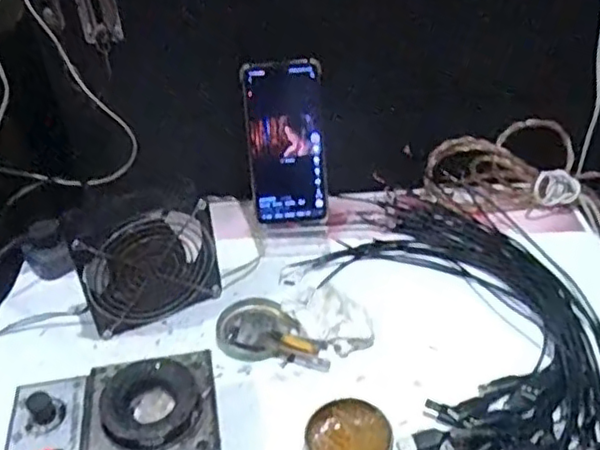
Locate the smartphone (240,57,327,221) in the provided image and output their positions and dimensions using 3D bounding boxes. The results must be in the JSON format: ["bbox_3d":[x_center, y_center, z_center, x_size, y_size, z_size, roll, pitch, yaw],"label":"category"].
[{"bbox_3d":[-0.014,-0.082,0.648,0.072,0.166,0.009,-3,14,-6],"label":"smartphone"}]

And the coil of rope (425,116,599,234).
[{"bbox_3d":[0.257,-0.052,0.693,0.232,0.093,0.086,15,43,5],"label":"coil of rope"}]

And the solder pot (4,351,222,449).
[{"bbox_3d":[-0.135,0.155,0.470,0.150,0.068,0.093,-9,41,-7],"label":"solder pot"}]

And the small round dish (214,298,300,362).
[{"bbox_3d":[-0.043,0.094,0.576,0.065,0.010,0.070,-2,41,1],"label":"small round dish"}]

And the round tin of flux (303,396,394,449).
[{"bbox_3d":[0.035,0.163,0.468,0.060,0.033,0.058,-2,41,1],"label":"round tin of flux"}]

